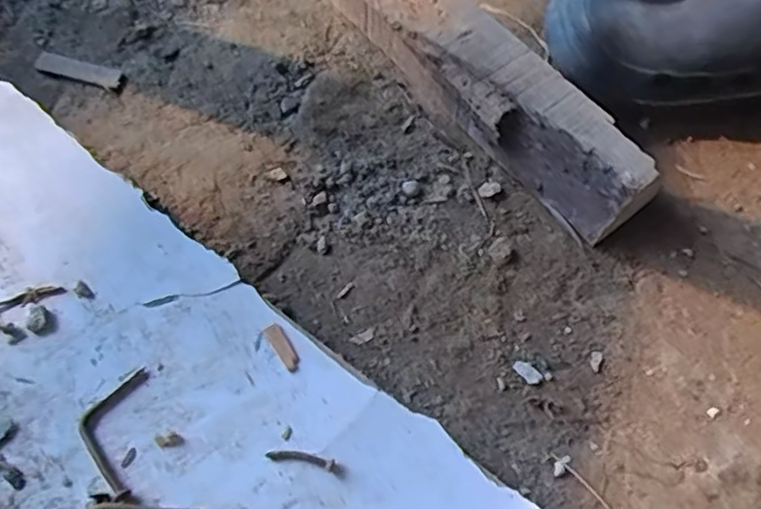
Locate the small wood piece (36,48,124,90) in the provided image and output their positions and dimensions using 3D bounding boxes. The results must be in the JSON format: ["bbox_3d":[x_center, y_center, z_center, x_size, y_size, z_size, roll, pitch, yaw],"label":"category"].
[{"bbox_3d":[-0.201,-0.123,0.439,0.063,0.004,0.017,18,59,9],"label":"small wood piece"}]

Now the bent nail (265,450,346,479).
[{"bbox_3d":[-0.033,0.093,0.298,0.036,0.004,0.006,13,59,6],"label":"bent nail"}]

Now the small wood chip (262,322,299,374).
[{"bbox_3d":[-0.047,0.045,0.322,0.009,0.004,0.026,-29,64,-18],"label":"small wood chip"}]

